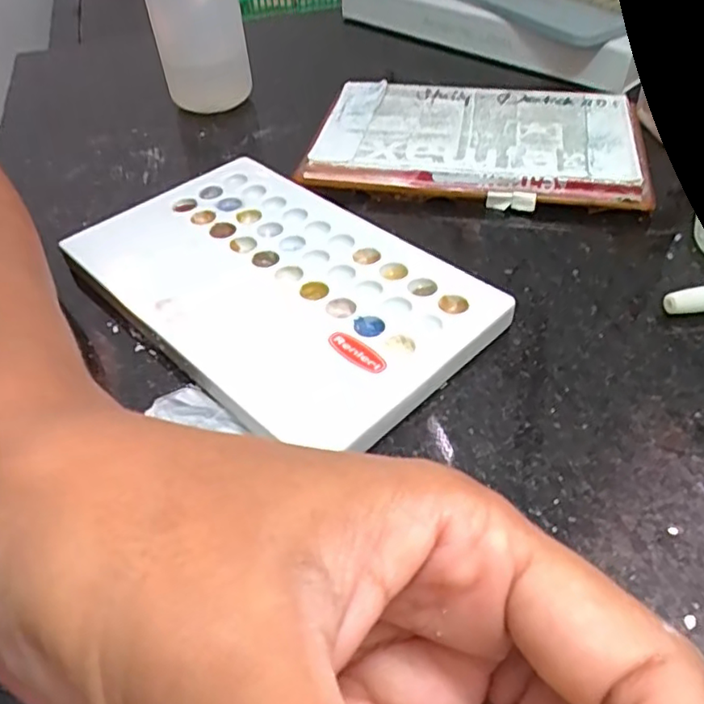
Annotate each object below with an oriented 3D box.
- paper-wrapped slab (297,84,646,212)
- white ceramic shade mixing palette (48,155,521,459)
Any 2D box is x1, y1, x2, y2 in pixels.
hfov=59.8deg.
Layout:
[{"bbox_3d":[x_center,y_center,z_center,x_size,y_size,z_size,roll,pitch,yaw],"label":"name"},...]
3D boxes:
[{"bbox_3d":[0.059,-0.100,0.287,0.143,0.014,0.087,7,47,11],"label":"paper-wrapped slab"},{"bbox_3d":[-0.029,-0.026,0.228,0.153,0.015,0.087,34,56,31],"label":"white ceramic shade mixing palette"}]

